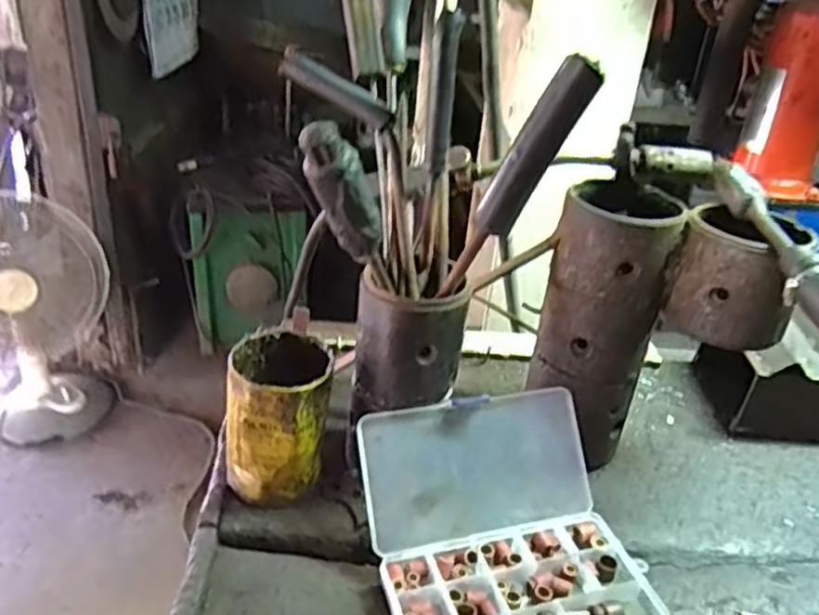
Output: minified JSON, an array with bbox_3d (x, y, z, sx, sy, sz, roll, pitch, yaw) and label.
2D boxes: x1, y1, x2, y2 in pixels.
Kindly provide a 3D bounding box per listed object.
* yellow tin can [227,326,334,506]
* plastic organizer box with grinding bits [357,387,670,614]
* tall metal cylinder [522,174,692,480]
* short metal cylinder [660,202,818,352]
[{"bbox_3d":[-0.100,0.085,0.536,0.074,0.115,0.070,4,29,-2],"label":"yellow tin can"},{"bbox_3d":[0.068,0.149,0.485,0.179,0.074,0.173,-6,31,-18],"label":"plastic organizer box with grinding bits"},{"bbox_3d":[0.155,0.012,0.576,0.089,0.207,0.098,13,30,15],"label":"tall metal cylinder"},{"bbox_3d":[0.242,-0.023,0.518,0.090,0.082,0.077,16,31,19],"label":"short metal cylinder"}]

